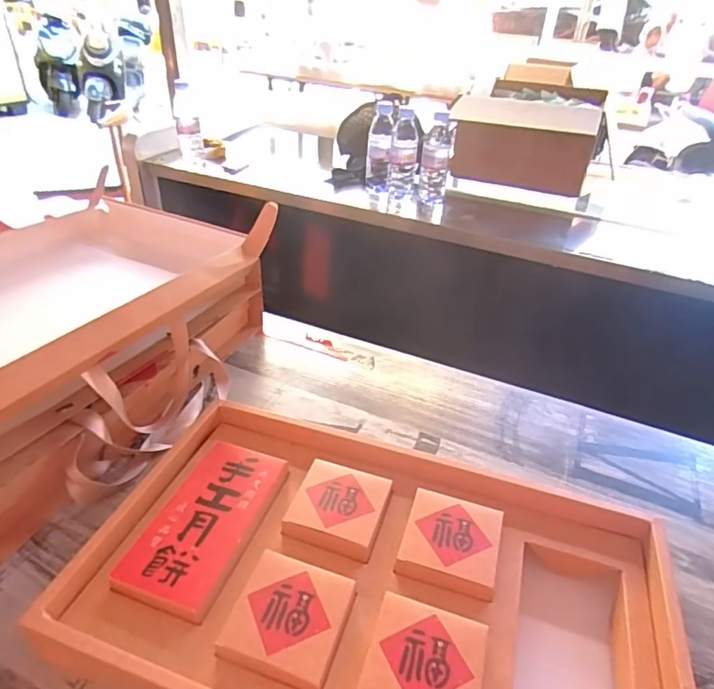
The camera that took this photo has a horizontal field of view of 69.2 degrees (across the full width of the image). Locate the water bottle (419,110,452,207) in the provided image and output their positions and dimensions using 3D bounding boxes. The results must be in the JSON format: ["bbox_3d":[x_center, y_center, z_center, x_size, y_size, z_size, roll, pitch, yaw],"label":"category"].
[{"bbox_3d":[0.163,-0.375,1.096,0.058,0.193,0.052,6,35,3],"label":"water bottle"}]

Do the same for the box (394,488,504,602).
[{"bbox_3d":[0.086,0.184,0.475,0.085,0.024,0.093,14,36,15],"label":"box"}]

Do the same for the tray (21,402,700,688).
[{"bbox_3d":[0.018,0.211,0.457,0.472,0.065,0.280,13,35,14],"label":"tray"}]

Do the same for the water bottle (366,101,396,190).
[{"bbox_3d":[0.047,-0.416,1.134,0.052,0.194,0.057,3,35,-1],"label":"water bottle"}]

